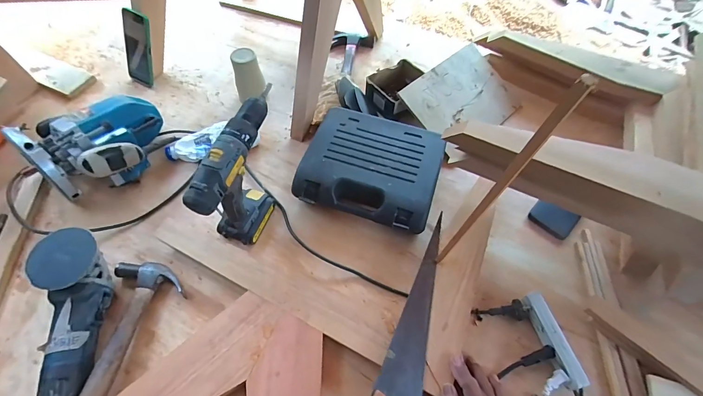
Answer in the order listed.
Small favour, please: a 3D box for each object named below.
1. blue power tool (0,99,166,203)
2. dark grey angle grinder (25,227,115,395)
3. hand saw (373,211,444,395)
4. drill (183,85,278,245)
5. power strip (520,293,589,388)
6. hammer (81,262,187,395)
[{"bbox_3d":[-0.484,-0.102,0.671,0.230,0.140,0.179,-38,68,-23],"label":"blue power tool"},{"bbox_3d":[-0.430,0.199,0.515,0.081,0.081,0.295,-7,72,-7],"label":"dark grey angle grinder"},{"bbox_3d":[0.080,0.239,0.505,0.081,0.026,0.473,16,58,7],"label":"hand saw"},{"bbox_3d":[-0.192,-0.041,0.602,0.072,0.210,0.224,7,59,1],"label":"drill"},{"bbox_3d":[0.319,0.225,0.540,0.025,0.045,0.141,-10,60,-9],"label":"power strip"},{"bbox_3d":[-0.368,0.249,0.510,0.117,0.064,0.318,7,59,1],"label":"hammer"}]

